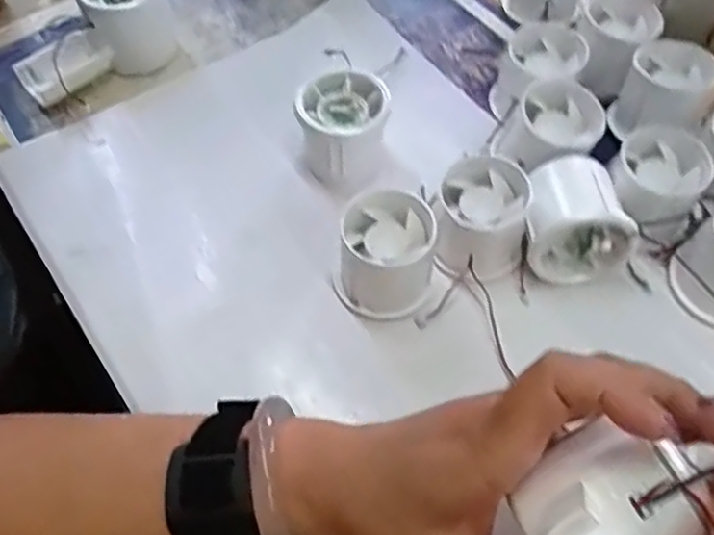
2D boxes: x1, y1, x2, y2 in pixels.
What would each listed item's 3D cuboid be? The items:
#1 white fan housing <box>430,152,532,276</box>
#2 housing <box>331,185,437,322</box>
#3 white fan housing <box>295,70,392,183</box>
[{"bbox_3d":[0.070,-0.028,0.385,0.051,0.049,0.051,0,58,1],"label":"white fan housing"},{"bbox_3d":[0.016,-0.006,0.377,0.056,0.048,0.057,6,58,4],"label":"housing"},{"bbox_3d":[-0.009,-0.086,0.425,0.056,0.048,0.058,-3,58,-1],"label":"white fan housing"}]

